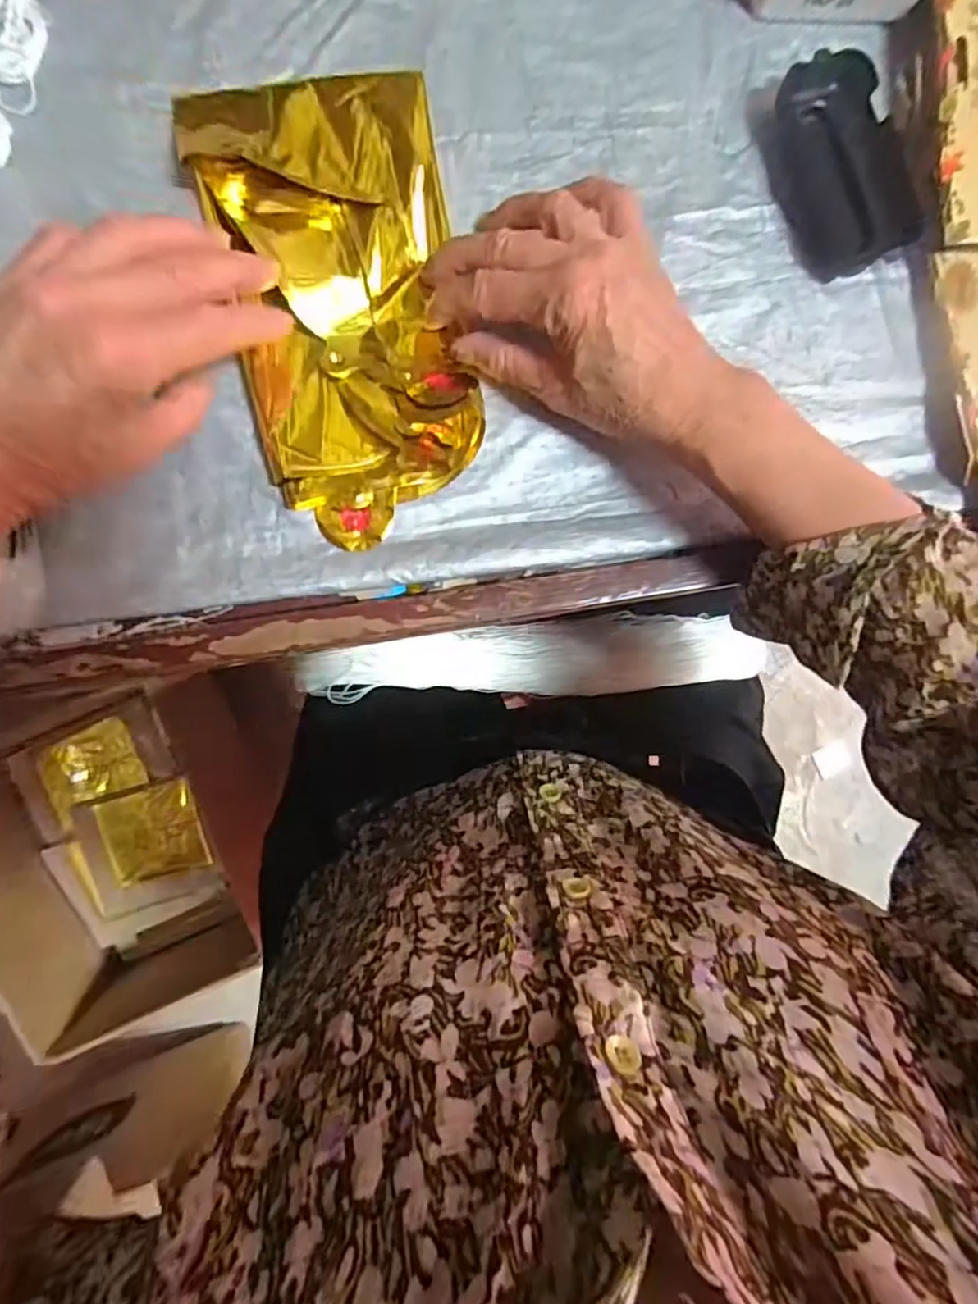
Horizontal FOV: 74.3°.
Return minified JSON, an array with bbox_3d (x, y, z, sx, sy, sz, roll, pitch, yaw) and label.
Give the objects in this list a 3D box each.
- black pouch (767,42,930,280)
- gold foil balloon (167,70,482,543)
[{"bbox_3d":[0.198,-0.269,0.359,0.060,0.029,0.104,-20,92,-8],"label":"black pouch"},{"bbox_3d":[-0.076,-0.177,0.337,0.123,0.020,0.230,-8,93,-8],"label":"gold foil balloon"}]

